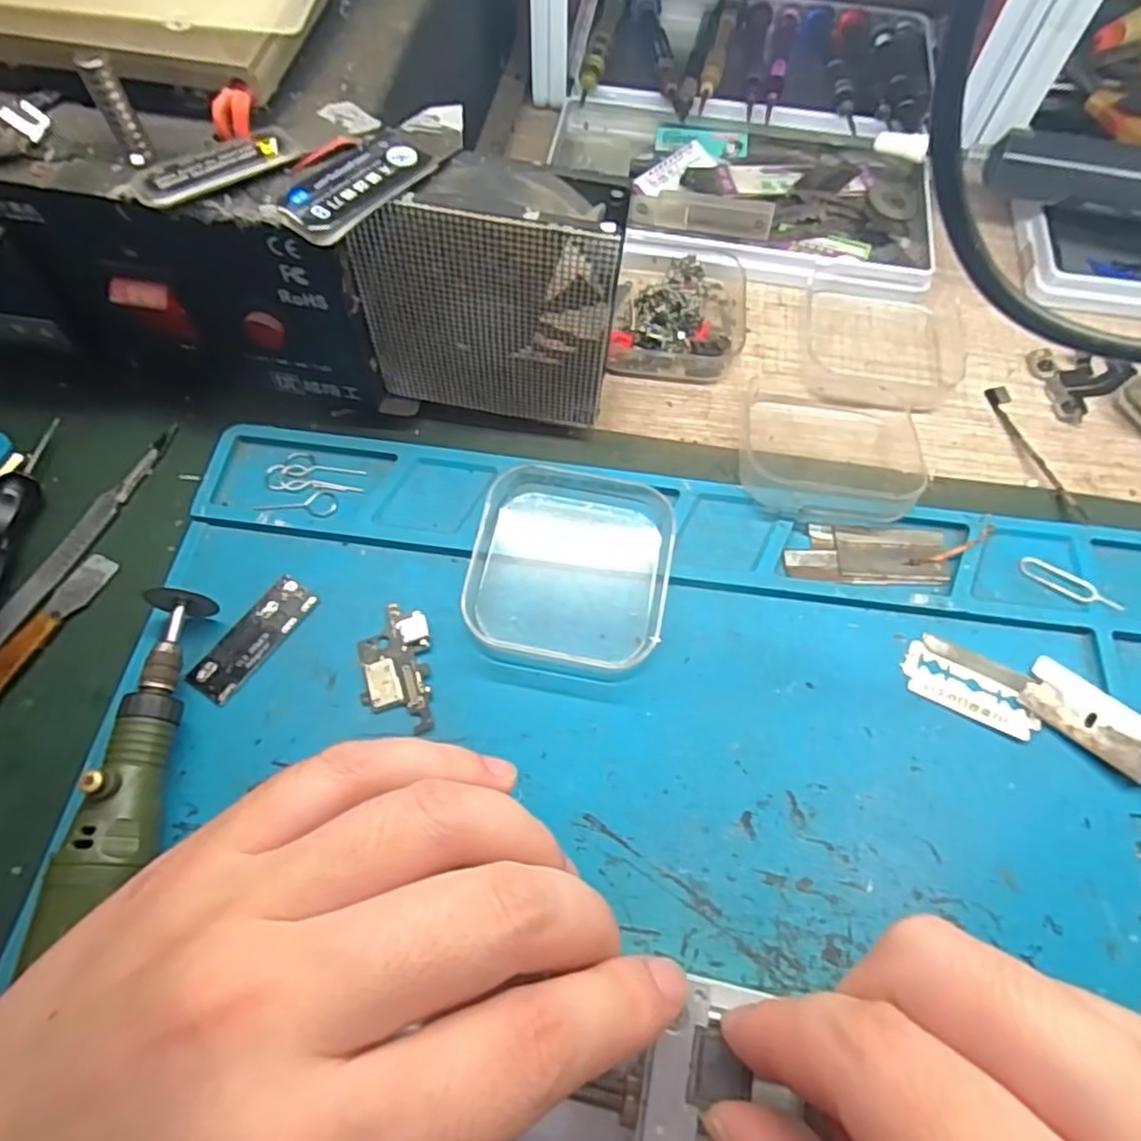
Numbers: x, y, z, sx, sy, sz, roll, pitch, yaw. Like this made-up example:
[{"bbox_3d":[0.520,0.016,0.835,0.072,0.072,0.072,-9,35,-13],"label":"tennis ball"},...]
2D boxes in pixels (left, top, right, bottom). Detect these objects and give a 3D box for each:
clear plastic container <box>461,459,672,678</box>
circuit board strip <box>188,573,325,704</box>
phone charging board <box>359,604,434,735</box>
[{"bbox_3d":[0.000,0.000,0.225,0.064,0.021,0.064,10,64,4],"label":"clear plastic container"},{"bbox_3d":[-0.101,0.021,0.219,0.016,0.004,0.044,33,68,14],"label":"circuit board strip"},{"bbox_3d":[-0.056,0.031,0.216,0.022,0.004,0.041,-8,64,-5],"label":"phone charging board"}]

